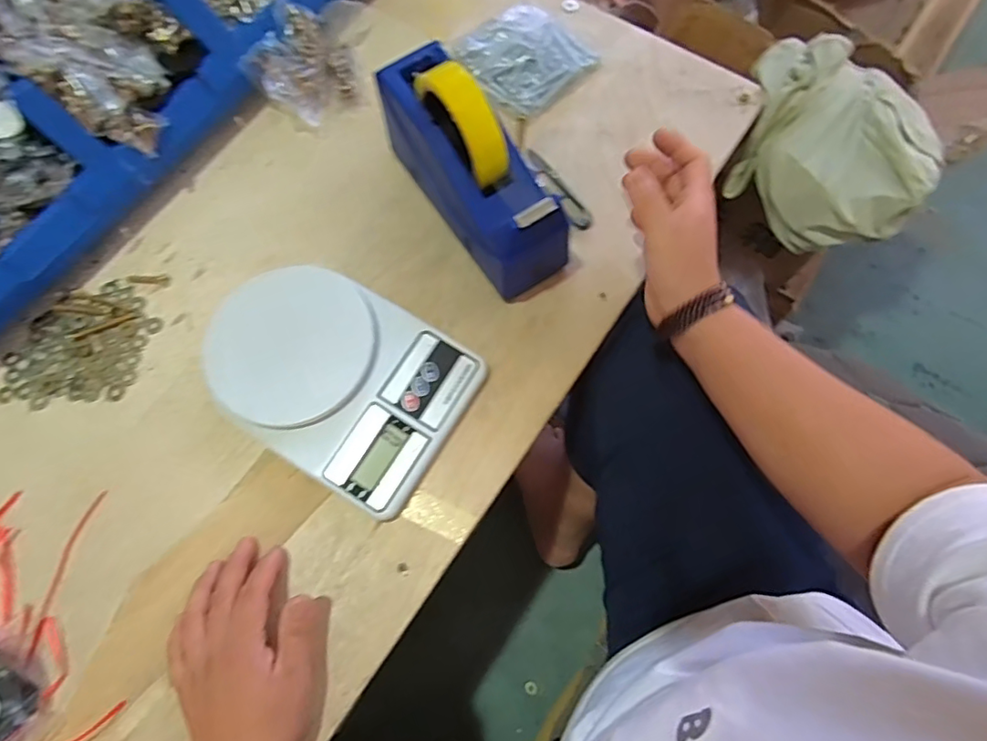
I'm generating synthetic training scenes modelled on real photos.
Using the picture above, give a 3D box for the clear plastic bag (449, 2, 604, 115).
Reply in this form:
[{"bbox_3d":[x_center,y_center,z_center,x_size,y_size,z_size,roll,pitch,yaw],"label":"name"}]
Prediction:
[{"bbox_3d":[0.031,-0.322,0.571,0.111,0.032,0.118,-41,75,-11],"label":"clear plastic bag"}]

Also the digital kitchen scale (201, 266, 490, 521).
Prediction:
[{"bbox_3d":[-0.130,0.002,0.463,0.212,0.042,0.151,30,75,11],"label":"digital kitchen scale"}]

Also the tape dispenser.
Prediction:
[{"bbox_3d":[-0.020,-0.172,0.471,0.069,0.129,0.205,-35,74,-10],"label":"tape dispenser"}]

